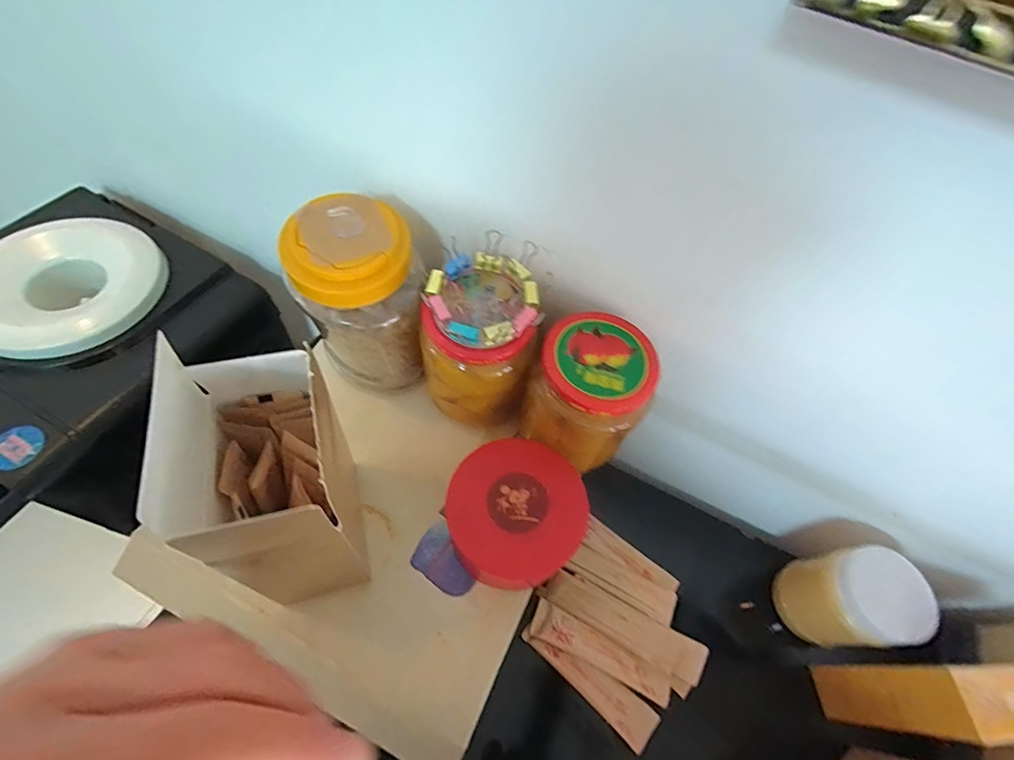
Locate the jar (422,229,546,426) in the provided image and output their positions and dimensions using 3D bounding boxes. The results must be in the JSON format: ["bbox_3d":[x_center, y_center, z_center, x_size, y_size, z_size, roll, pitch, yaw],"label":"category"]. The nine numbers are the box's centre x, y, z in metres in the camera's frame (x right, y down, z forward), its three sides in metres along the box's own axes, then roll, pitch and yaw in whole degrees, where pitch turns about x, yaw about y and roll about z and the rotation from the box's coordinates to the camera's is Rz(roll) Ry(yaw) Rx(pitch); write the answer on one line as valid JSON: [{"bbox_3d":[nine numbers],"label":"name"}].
[{"bbox_3d":[-0.020,-0.029,0.364,0.079,0.141,0.080,4,59,-6],"label":"jar"}]

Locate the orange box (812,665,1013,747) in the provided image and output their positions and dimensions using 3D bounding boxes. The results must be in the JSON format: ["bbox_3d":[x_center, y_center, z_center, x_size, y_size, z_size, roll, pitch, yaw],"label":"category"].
[{"bbox_3d":[0.329,0.244,0.349,0.086,0.132,0.042,2,59,-7],"label":"orange box"}]

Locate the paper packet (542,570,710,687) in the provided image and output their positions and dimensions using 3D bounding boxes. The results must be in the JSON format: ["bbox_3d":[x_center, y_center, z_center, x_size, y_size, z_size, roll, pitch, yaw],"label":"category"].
[{"bbox_3d":[0.105,0.220,0.404,0.148,0.006,0.034,26,59,8],"label":"paper packet"}]

